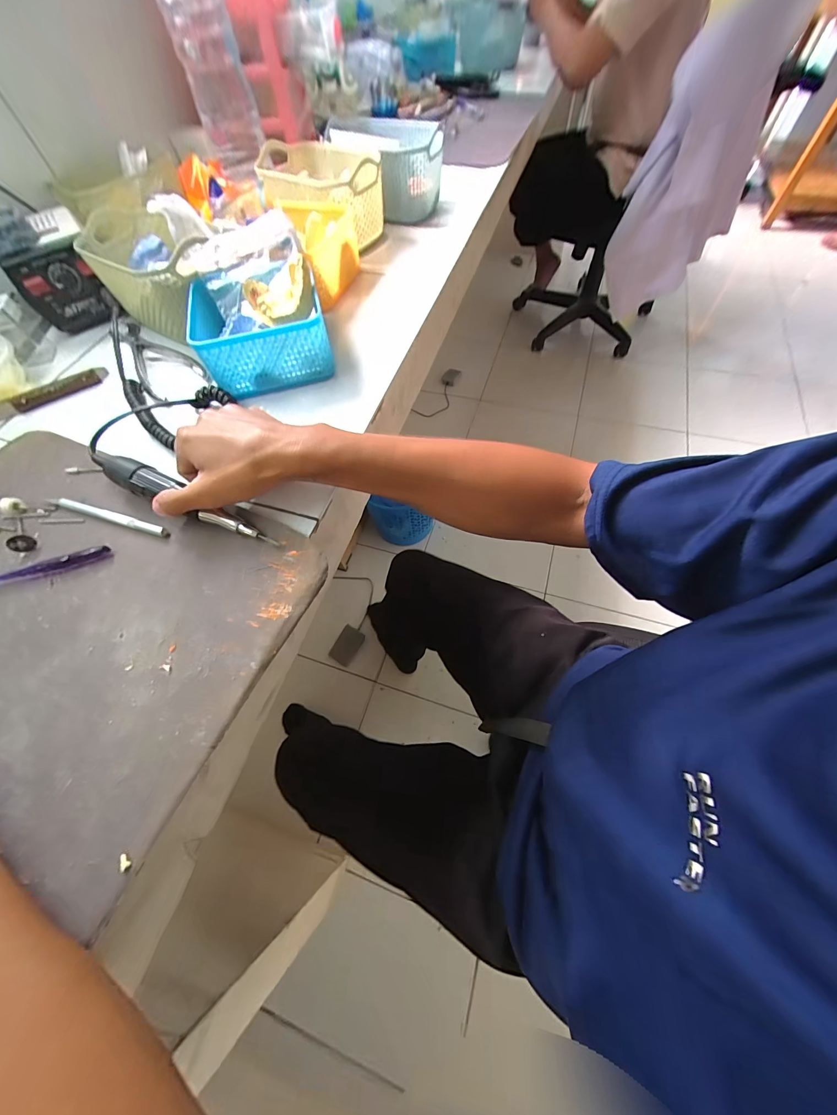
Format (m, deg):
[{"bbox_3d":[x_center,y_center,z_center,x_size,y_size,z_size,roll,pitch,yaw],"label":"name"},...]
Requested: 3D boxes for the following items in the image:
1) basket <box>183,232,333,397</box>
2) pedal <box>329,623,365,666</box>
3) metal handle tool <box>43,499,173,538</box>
[{"bbox_3d":[-0.171,-0.259,0.390,0.135,0.074,0.142,-15,63,-5],"label":"basket"},{"bbox_3d":[-0.205,0.249,1.018,0.064,0.024,0.102,28,67,17],"label":"pedal"},{"bbox_3d":[-0.277,-0.037,0.316,0.128,0.004,0.009,16,64,11],"label":"metal handle tool"}]

